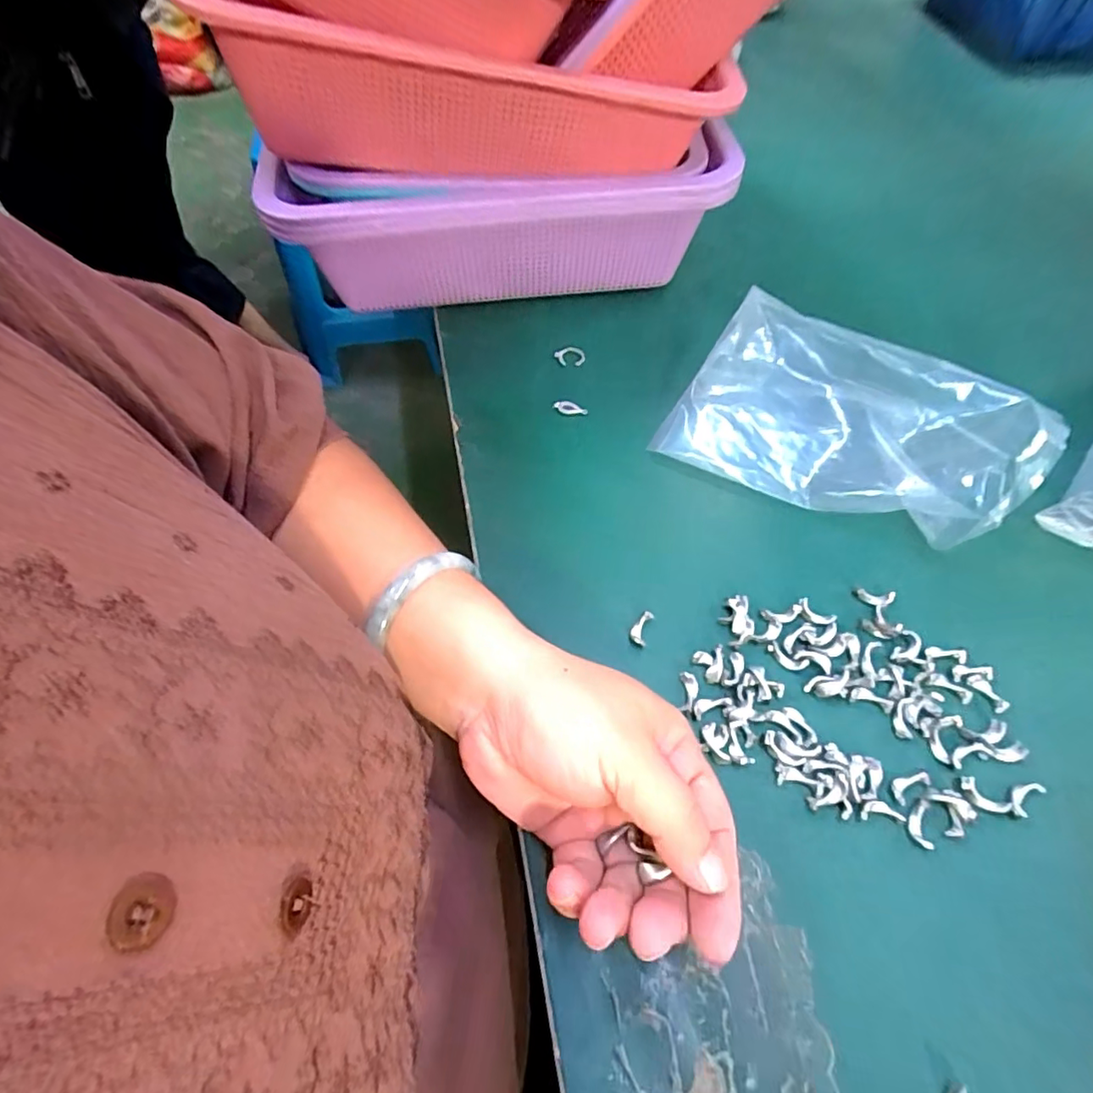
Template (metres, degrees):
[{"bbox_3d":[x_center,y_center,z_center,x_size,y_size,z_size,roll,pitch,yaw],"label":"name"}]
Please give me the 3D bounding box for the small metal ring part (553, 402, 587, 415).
[{"bbox_3d":[0.015,-0.089,0.370,0.021,0.005,0.008,18,60,11],"label":"small metal ring part"}]

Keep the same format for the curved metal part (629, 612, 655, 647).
[{"bbox_3d":[0.047,0.040,0.285,0.009,0.004,0.018,18,60,11],"label":"curved metal part"}]

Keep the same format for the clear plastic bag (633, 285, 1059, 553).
[{"bbox_3d":[0.175,-0.076,0.332,0.184,0.055,0.129,31,63,18],"label":"clear plastic bag"}]

